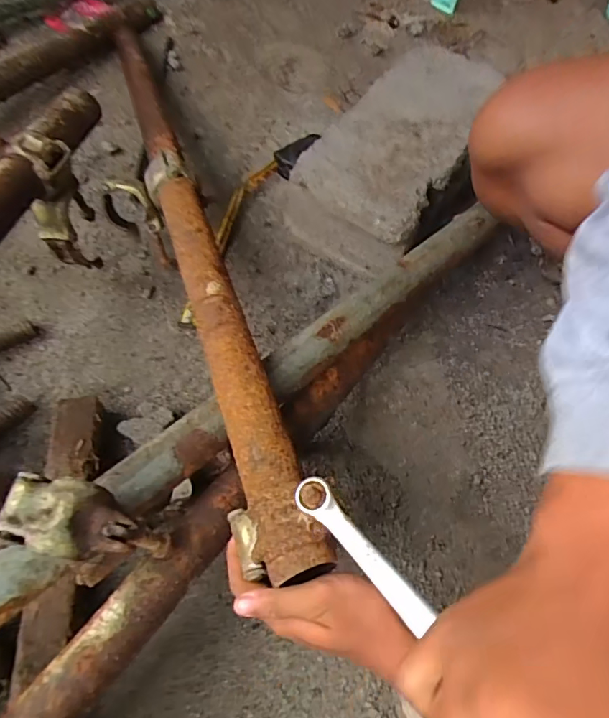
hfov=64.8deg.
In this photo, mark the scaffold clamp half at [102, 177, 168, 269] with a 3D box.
[{"bbox_3d":[-0.212,-0.179,0.641,0.036,0.133,0.033,25,60,38],"label":"scaffold clamp half"}]

